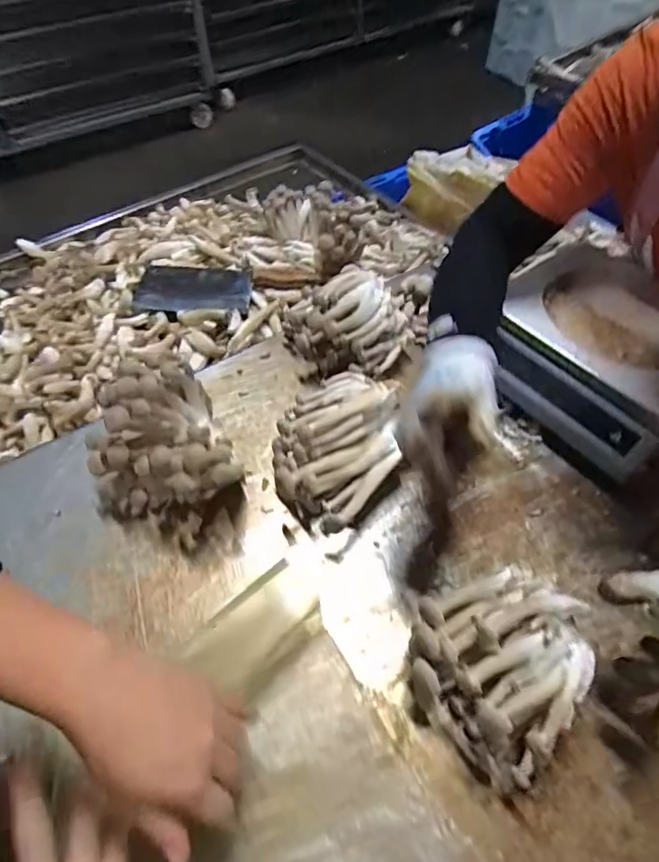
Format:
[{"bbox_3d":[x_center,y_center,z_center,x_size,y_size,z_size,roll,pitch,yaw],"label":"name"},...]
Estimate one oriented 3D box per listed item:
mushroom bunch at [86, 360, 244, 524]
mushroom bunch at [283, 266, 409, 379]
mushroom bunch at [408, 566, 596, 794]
[{"bbox_3d":[-0.179,0.030,0.563,0.146,0.141,0.128,-23,57,-17],"label":"mushroom bunch"},{"bbox_3d":[0.025,-0.139,0.722,0.140,0.103,0.149,1,54,-1],"label":"mushroom bunch"},{"bbox_3d":[0.151,0.200,0.460,0.146,0.092,0.134,-31,60,-22],"label":"mushroom bunch"}]

